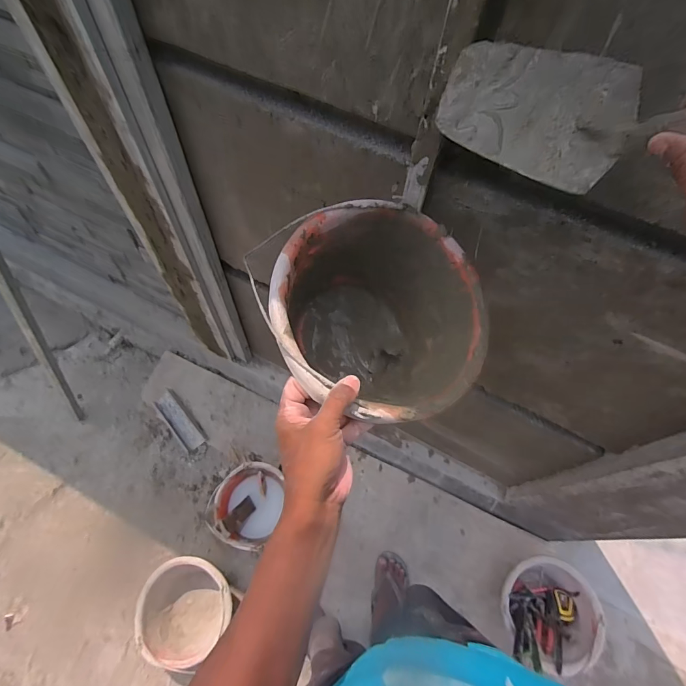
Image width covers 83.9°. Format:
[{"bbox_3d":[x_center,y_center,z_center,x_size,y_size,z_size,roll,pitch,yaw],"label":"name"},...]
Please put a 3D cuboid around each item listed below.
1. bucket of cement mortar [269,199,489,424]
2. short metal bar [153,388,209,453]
[{"bbox_3d":[0.019,-0.015,0.503,0.243,0.230,0.243,5,73,-16],"label":"bucket of cement mortar"},{"bbox_3d":[-0.600,0.288,1.404,0.087,0.051,0.237,-36,69,-20],"label":"short metal bar"}]

